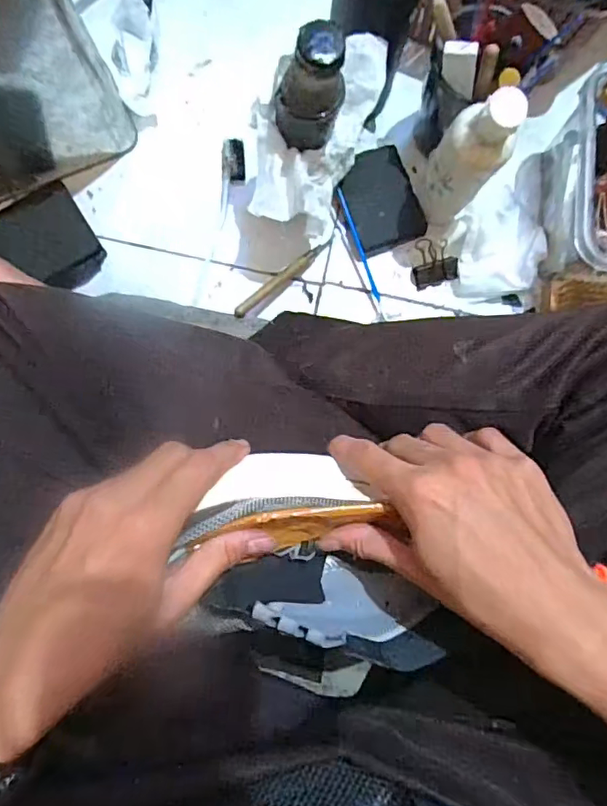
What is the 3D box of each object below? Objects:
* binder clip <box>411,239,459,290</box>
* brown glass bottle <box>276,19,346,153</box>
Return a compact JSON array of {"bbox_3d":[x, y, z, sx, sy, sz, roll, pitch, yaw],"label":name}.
[{"bbox_3d":[0.123,-0.136,0.498,0.040,0.030,0.047,-12,86,-4],"label":"binder clip"},{"bbox_3d":[0.005,-0.223,0.381,0.047,0.085,0.047,4,85,-3],"label":"brown glass bottle"}]

